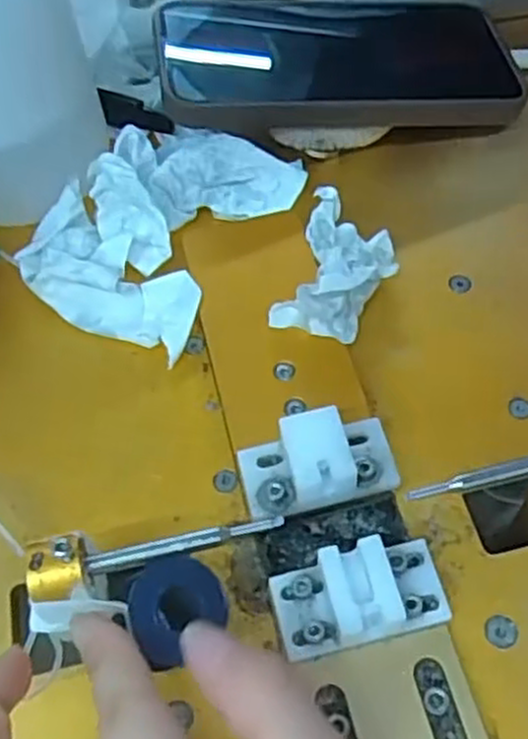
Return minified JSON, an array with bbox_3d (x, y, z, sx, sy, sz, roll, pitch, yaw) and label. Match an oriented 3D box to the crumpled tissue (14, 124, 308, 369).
[{"bbox_3d":[-0.043,-0.060,0.322,0.081,0.035,0.103,32,65,18],"label":"crumpled tissue"}]

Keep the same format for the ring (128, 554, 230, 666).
[{"bbox_3d":[-0.025,0.067,0.223,0.027,0.011,0.026,-2,57,3],"label":"ring"}]

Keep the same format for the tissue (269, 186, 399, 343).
[{"bbox_3d":[0.029,-0.038,0.302,0.038,0.031,0.063,16,61,10],"label":"tissue"}]

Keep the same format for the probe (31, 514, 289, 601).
[{"bbox_3d":[-0.030,0.052,0.219,0.070,0.011,0.016,-6,60,-3],"label":"probe"}]

